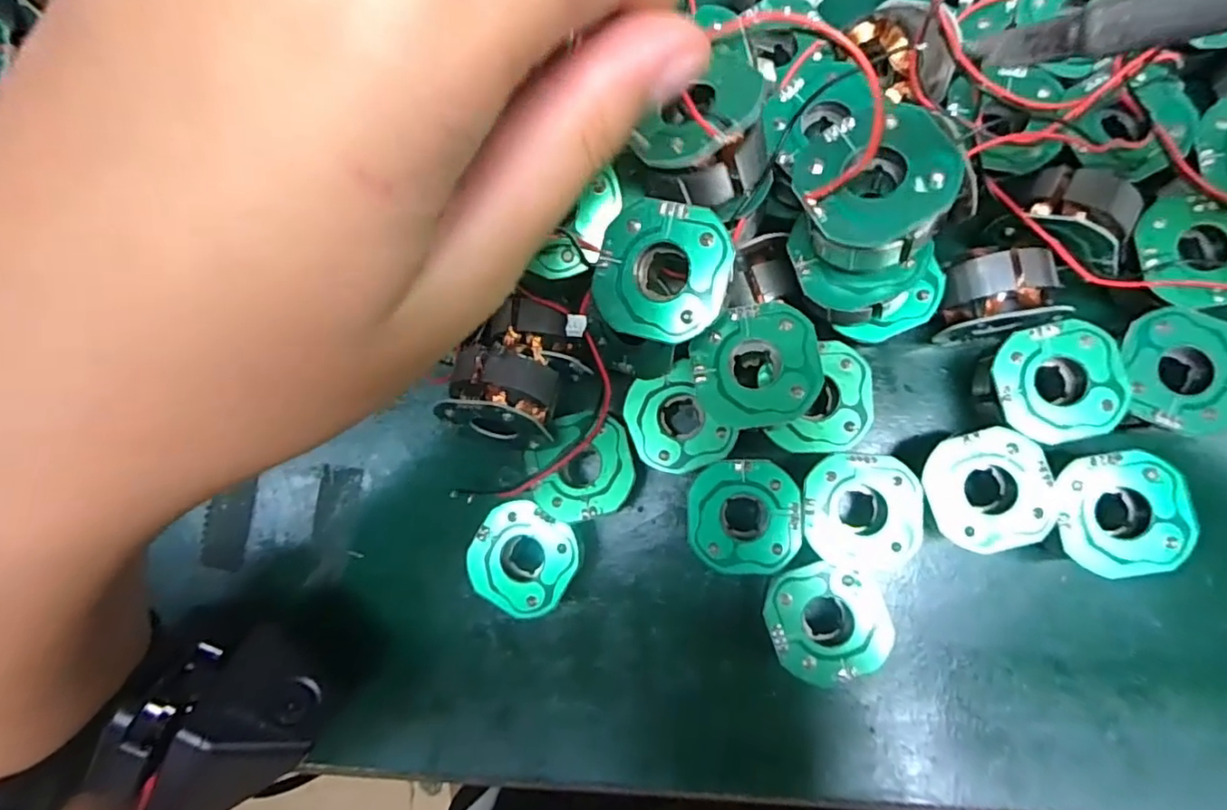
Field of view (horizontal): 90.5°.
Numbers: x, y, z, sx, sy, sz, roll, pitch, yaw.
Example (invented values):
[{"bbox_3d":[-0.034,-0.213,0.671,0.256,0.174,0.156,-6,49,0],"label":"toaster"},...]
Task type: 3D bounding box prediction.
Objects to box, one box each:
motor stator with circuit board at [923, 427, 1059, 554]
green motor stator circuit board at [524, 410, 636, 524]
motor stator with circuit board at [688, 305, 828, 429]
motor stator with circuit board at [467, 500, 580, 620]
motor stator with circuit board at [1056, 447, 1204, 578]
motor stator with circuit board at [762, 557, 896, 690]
[{"bbox_3d":[0.099,0.022,0.166,0.030,0.022,0.030,-1,85,8],"label":"motor stator with circuit board"},{"bbox_3d":[-0.008,0.018,0.182,0.029,0.024,0.030,-17,83,6],"label":"green motor stator circuit board"},{"bbox_3d":[0.036,-0.009,0.157,0.030,0.023,0.030,-1,85,8],"label":"motor stator with circuit board"},{"bbox_3d":[-0.025,0.045,0.183,0.030,0.023,0.029,-1,85,8],"label":"motor stator with circuit board"},{"bbox_3d":[0.130,0.028,0.162,0.030,0.023,0.031,0,87,9],"label":"motor stator with circuit board"},{"bbox_3d":[0.058,0.058,0.169,0.030,0.022,0.030,-1,85,8],"label":"motor stator with circuit board"}]

